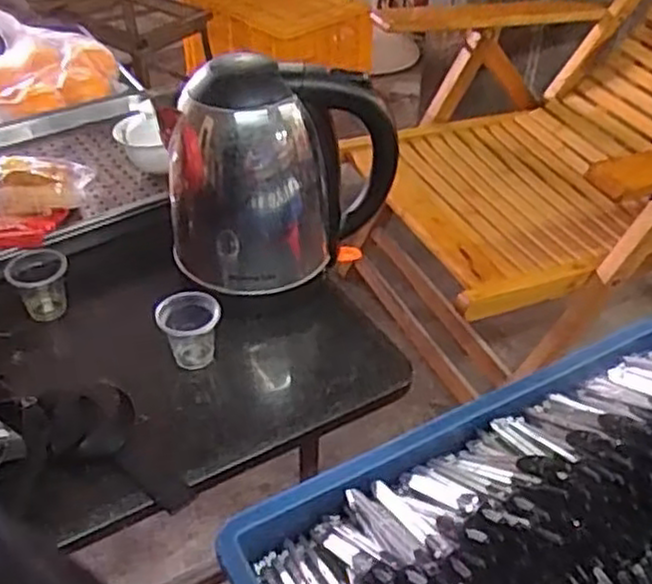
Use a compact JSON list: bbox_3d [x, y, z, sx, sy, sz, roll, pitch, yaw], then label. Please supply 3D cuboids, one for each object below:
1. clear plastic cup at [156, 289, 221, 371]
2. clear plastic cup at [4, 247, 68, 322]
[{"bbox_3d":[-0.116,0.040,0.651,0.051,0.067,0.046,-10,41,-11],"label":"clear plastic cup"},{"bbox_3d":[-0.265,-0.004,0.699,0.055,0.053,0.053,-15,42,-16],"label":"clear plastic cup"}]

